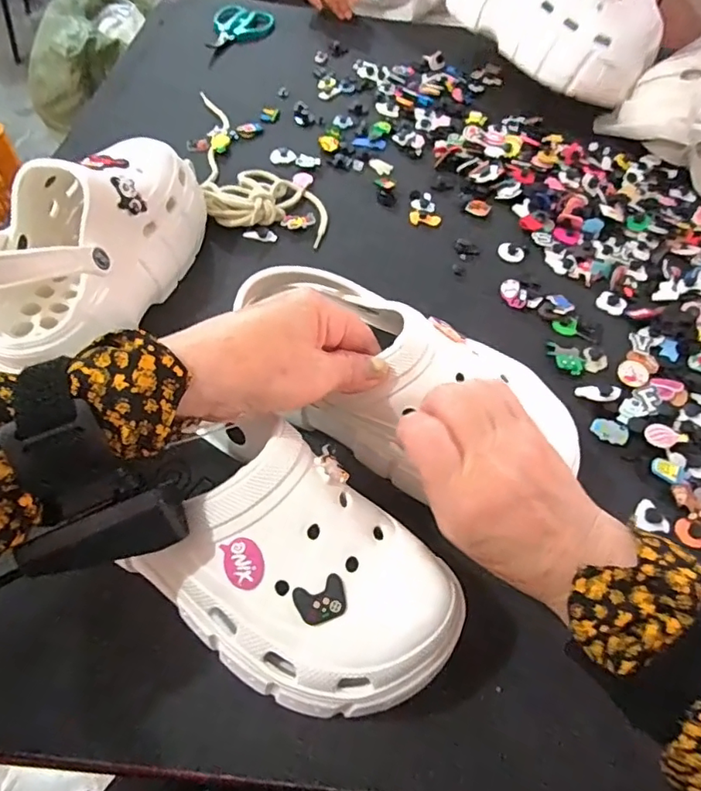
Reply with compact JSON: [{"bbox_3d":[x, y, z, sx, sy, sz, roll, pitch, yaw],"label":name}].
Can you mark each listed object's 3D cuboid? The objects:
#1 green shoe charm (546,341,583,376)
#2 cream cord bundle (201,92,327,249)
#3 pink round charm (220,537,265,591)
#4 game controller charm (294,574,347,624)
[{"bbox_3d":[0.185,-0.032,0.463,0.031,0.006,0.028,12,56,4],"label":"green shoe charm"},{"bbox_3d":[-0.105,-0.262,0.593,0.116,0.027,0.253,-9,57,-10],"label":"cream cord bundle"},{"bbox_3d":[-0.053,0.084,0.267,0.018,0.007,0.025,-14,84,-4],"label":"pink round charm"},{"bbox_3d":[-0.014,0.101,0.263,0.024,0.004,0.019,-17,77,-8],"label":"game controller charm"}]

